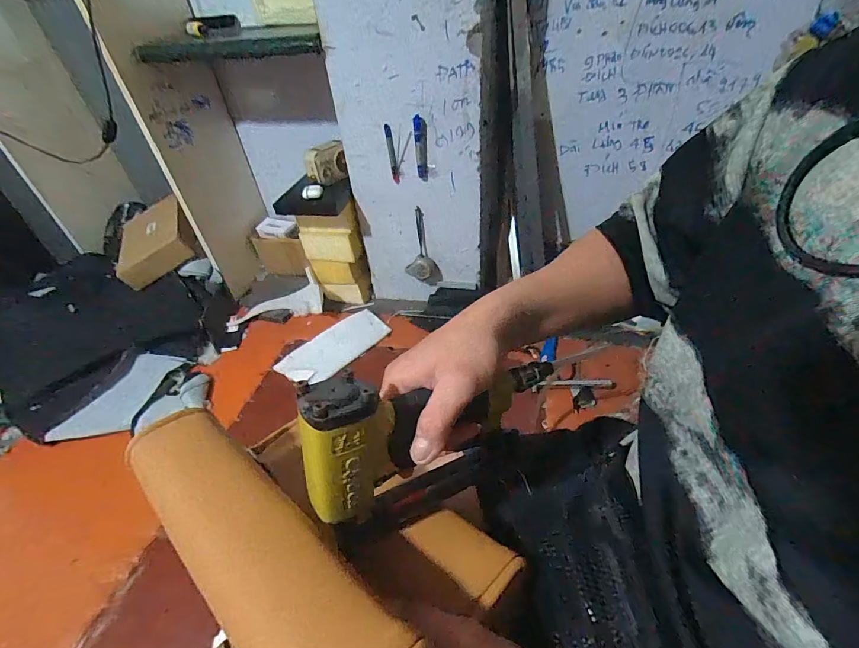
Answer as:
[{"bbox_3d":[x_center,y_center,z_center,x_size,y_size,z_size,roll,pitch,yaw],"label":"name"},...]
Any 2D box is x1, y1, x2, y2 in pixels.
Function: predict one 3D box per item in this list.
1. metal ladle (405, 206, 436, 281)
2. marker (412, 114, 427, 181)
[{"bbox_3d":[-0.029,-0.201,1.061,0.074,0.192,0.030,-10,40,-5],"label":"metal ladle"},{"bbox_3d":[-0.018,-0.385,0.901,0.027,0.131,0.015,-3,40,3],"label":"marker"}]

